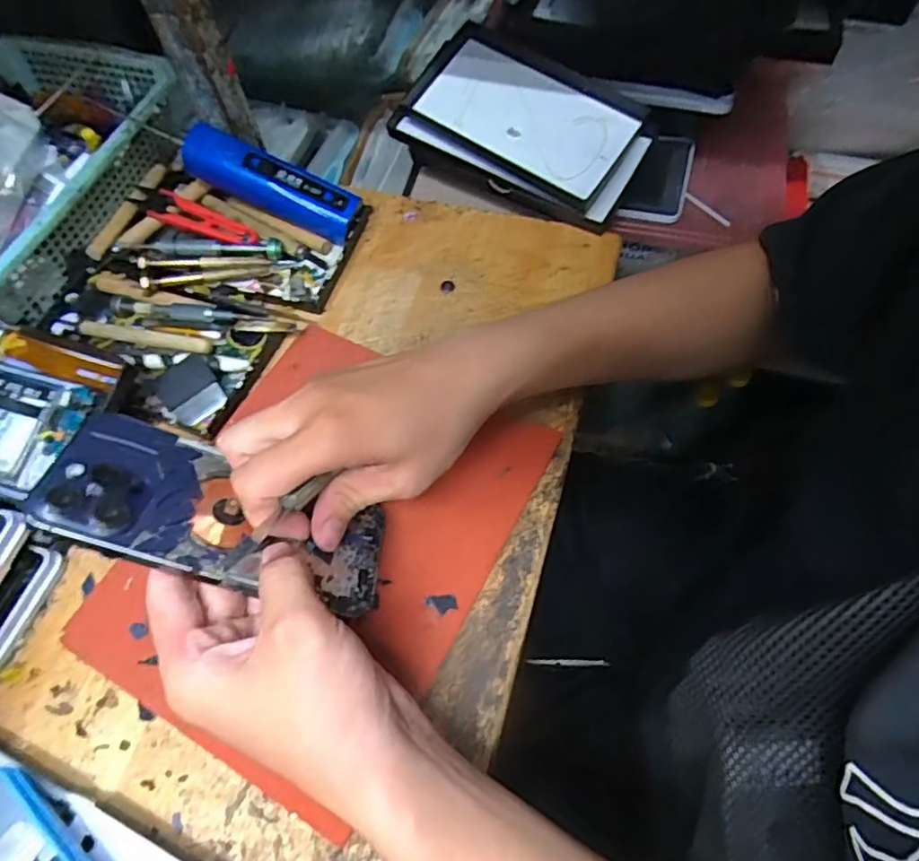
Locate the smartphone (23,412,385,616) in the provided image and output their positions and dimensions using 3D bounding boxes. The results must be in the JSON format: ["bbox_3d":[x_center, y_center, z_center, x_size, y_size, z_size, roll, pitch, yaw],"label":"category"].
[{"bbox_3d":[-0.112,0.041,0.307,0.158,0.007,0.074,21,38,-16],"label":"smartphone"}]

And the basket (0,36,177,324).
[{"bbox_3d":[-0.355,-0.199,0.478,0.213,0.057,0.272,22,66,14],"label":"basket"}]

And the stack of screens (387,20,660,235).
[{"bbox_3d":[0.049,-0.238,0.486,0.188,0.031,0.108,30,84,5],"label":"stack of screens"}]

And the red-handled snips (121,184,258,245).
[{"bbox_3d":[-0.203,-0.164,0.477,0.097,0.011,0.024,22,65,-1],"label":"red-handled snips"}]

